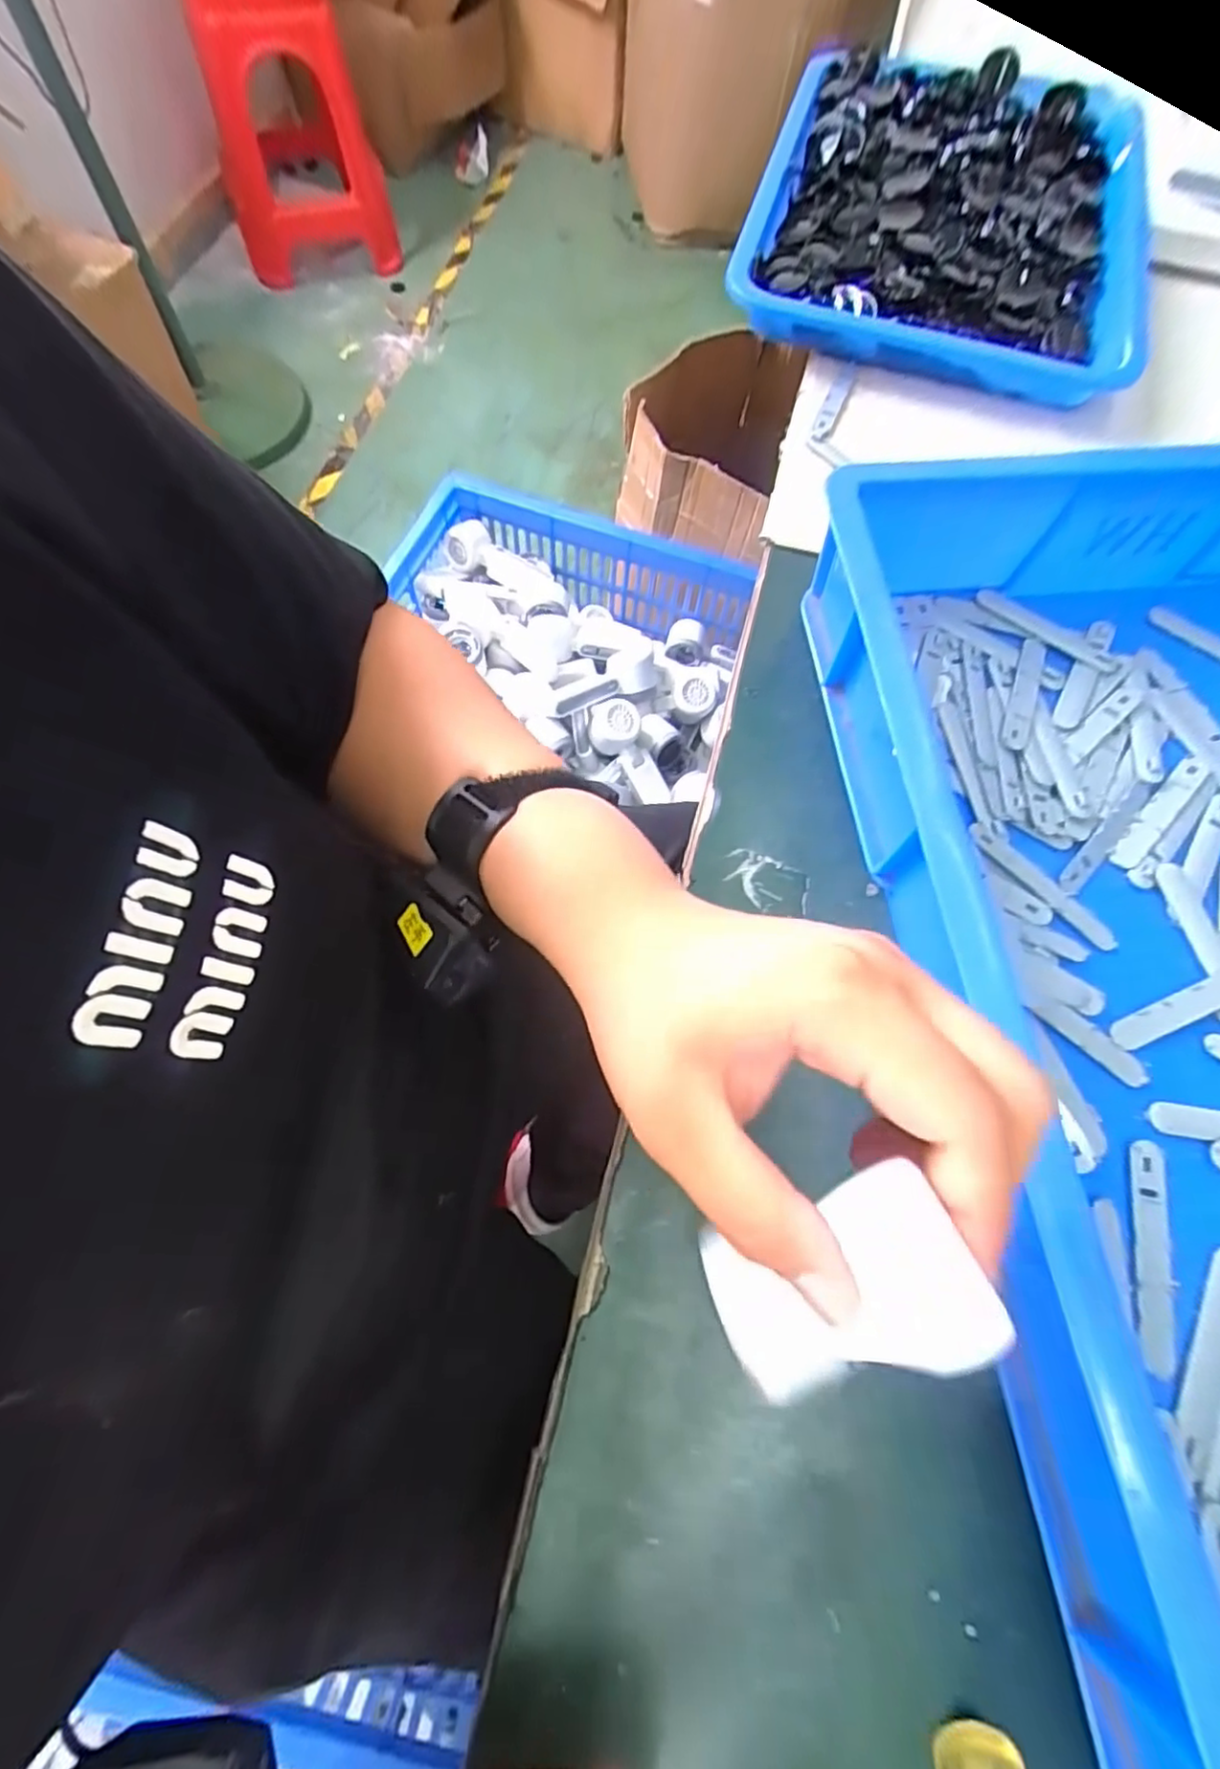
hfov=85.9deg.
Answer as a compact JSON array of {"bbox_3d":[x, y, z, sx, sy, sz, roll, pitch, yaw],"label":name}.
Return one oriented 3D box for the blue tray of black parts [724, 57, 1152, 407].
[{"bbox_3d":[0.303,-0.600,0.575,0.319,0.049,0.443,16,69,3],"label":"blue tray of black parts"}]

